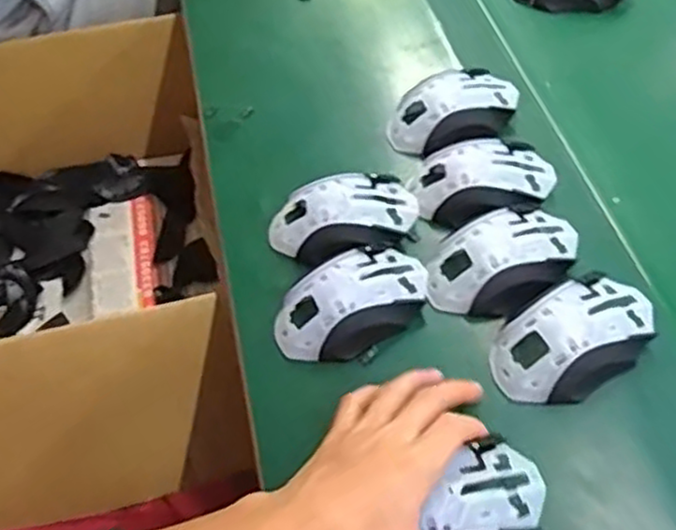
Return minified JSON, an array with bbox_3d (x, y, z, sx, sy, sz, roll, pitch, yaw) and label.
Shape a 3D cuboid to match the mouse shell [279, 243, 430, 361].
[{"bbox_3d":[0.011,0.027,0.518,0.113,0.031,0.062,-28,56,-17],"label":"mouse shell"}]

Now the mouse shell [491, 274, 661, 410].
[{"bbox_3d":[0.157,0.047,0.487,0.116,0.036,0.073,-27,56,-16],"label":"mouse shell"}]

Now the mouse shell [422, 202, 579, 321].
[{"bbox_3d":[0.119,-0.003,0.526,0.113,0.030,0.068,-23,55,-13],"label":"mouse shell"}]

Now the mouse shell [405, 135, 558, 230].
[{"bbox_3d":[0.114,-0.066,0.571,0.106,0.032,0.072,-7,53,-2],"label":"mouse shell"}]

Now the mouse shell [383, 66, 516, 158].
[{"bbox_3d":[0.101,-0.130,0.627,0.112,0.041,0.063,-19,54,-10],"label":"mouse shell"}]

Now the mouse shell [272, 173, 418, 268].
[{"bbox_3d":[0.004,-0.035,0.567,0.113,0.041,0.058,-12,53,-6],"label":"mouse shell"}]

